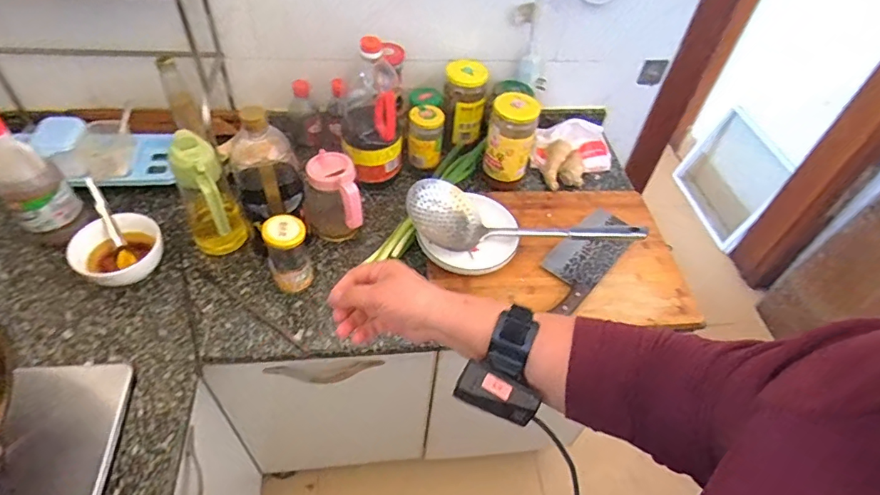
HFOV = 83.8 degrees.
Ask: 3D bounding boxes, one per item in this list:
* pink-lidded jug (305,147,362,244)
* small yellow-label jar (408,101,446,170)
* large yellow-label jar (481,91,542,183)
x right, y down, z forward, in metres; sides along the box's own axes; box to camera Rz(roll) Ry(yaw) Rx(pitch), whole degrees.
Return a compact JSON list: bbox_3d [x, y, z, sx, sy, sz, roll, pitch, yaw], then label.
[{"bbox_3d":[-0.176,-0.065,0.797,0.083,0.147,0.104,-10,50,-15],"label":"pink-lidded jug"},{"bbox_3d":[-0.029,-0.209,0.949,0.067,0.113,0.057,6,48,-1],"label":"small yellow-label jar"},{"bbox_3d":[0.130,-0.202,0.919,0.087,0.158,0.084,3,48,-3],"label":"large yellow-label jar"}]

